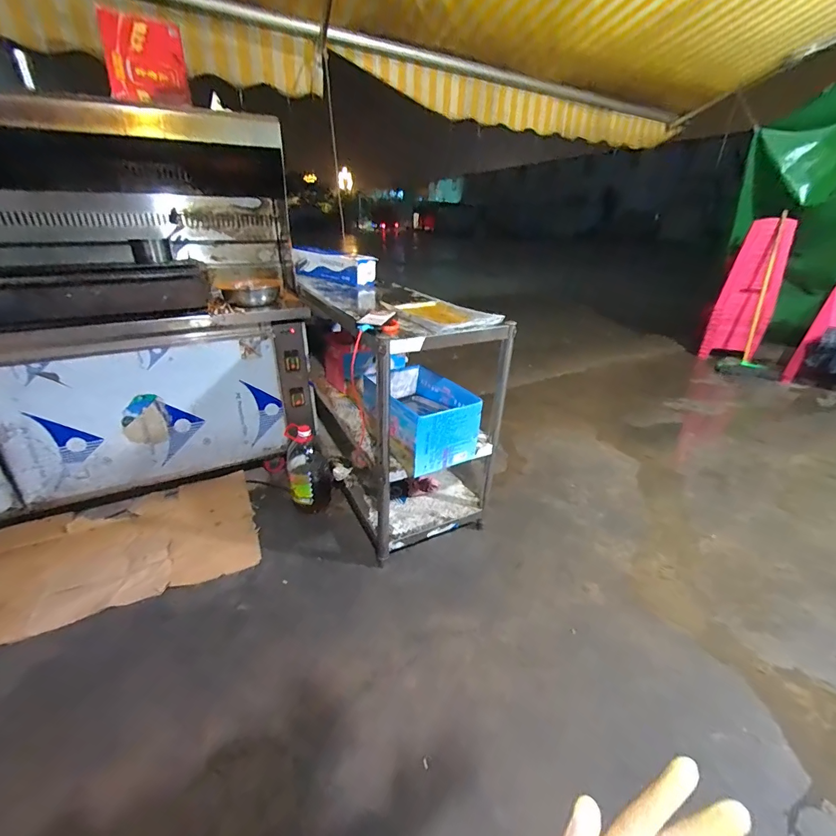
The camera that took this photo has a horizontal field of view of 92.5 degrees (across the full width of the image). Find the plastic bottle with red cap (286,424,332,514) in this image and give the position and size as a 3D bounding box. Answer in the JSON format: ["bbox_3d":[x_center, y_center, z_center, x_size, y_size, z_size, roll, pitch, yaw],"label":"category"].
[{"bbox_3d":[-0.450,0.195,1.554,0.172,0.306,0.135,15,29,27],"label":"plastic bottle with red cap"}]

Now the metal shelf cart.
[{"bbox_3d":[-0.093,-0.058,1.507,0.451,0.756,0.843,-14,30,-28],"label":"metal shelf cart"}]

